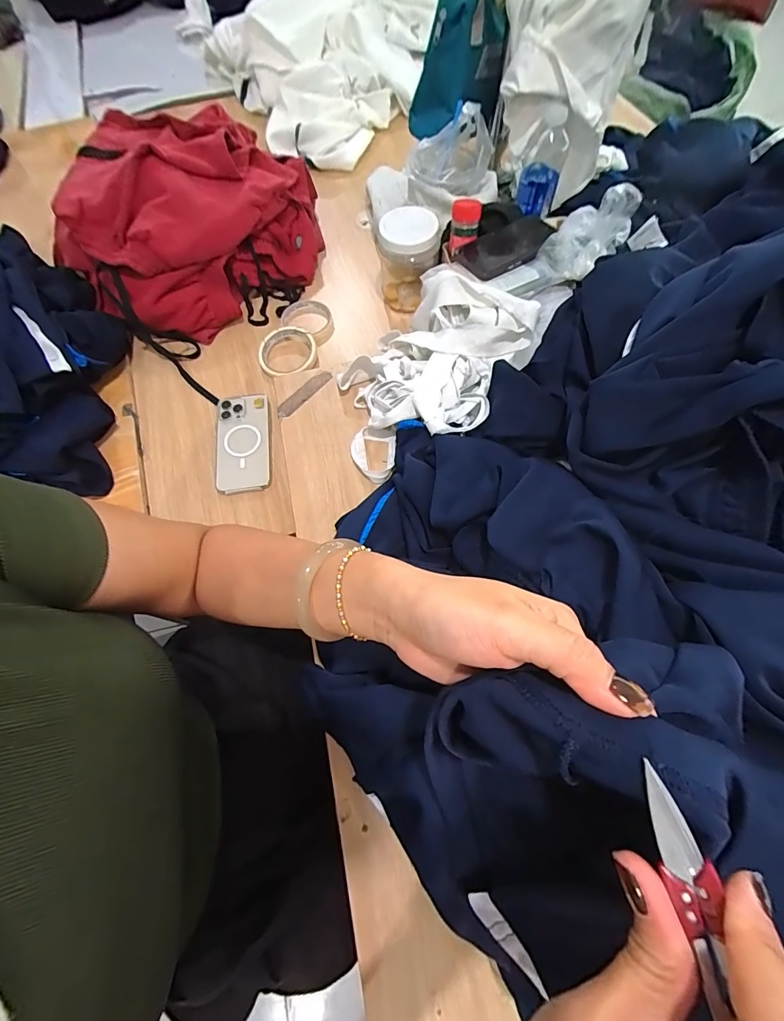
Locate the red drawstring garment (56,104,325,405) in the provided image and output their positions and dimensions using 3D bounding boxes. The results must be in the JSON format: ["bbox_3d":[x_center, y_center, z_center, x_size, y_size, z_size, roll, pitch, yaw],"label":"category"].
[{"bbox_3d":[-0.361,-0.477,0.701,0.390,0.170,0.438,23,69,11],"label":"red drawstring garment"}]

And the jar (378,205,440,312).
[{"bbox_3d":[0.028,-0.416,0.690,0.094,0.128,0.101,1,67,2],"label":"jar"}]

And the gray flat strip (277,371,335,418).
[{"bbox_3d":[-0.127,-0.171,0.603,0.023,0.004,0.098,40,73,17],"label":"gray flat strip"}]

